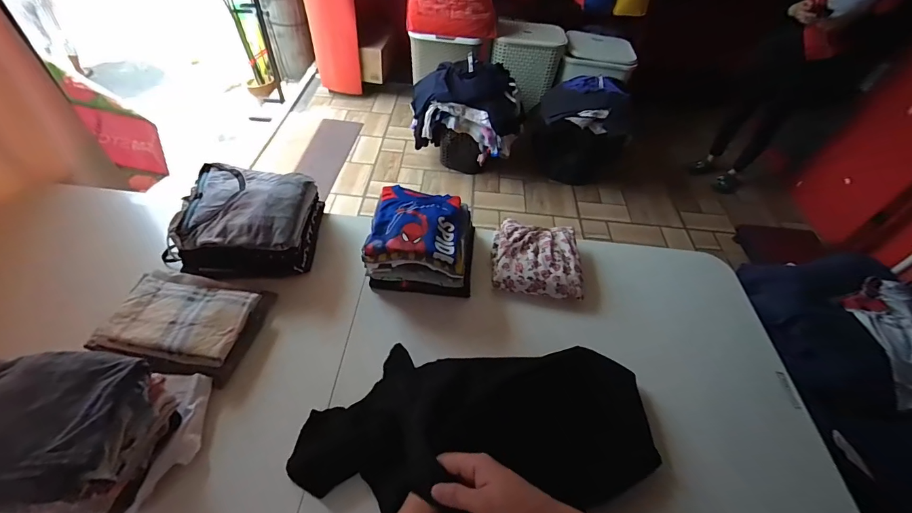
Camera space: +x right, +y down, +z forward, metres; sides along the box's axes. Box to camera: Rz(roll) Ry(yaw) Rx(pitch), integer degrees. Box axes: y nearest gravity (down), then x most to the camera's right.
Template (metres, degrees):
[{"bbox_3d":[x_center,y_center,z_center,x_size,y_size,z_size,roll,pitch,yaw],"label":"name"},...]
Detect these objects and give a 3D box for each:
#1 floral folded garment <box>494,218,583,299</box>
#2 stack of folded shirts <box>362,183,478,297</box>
[{"bbox_3d":[0.188,-0.003,0.921,0.198,0.056,0.187,8,49,1],"label":"floral folded garment"},{"bbox_3d":[-0.070,-0.037,0.876,0.217,0.150,0.209,6,49,-1],"label":"stack of folded shirts"}]

